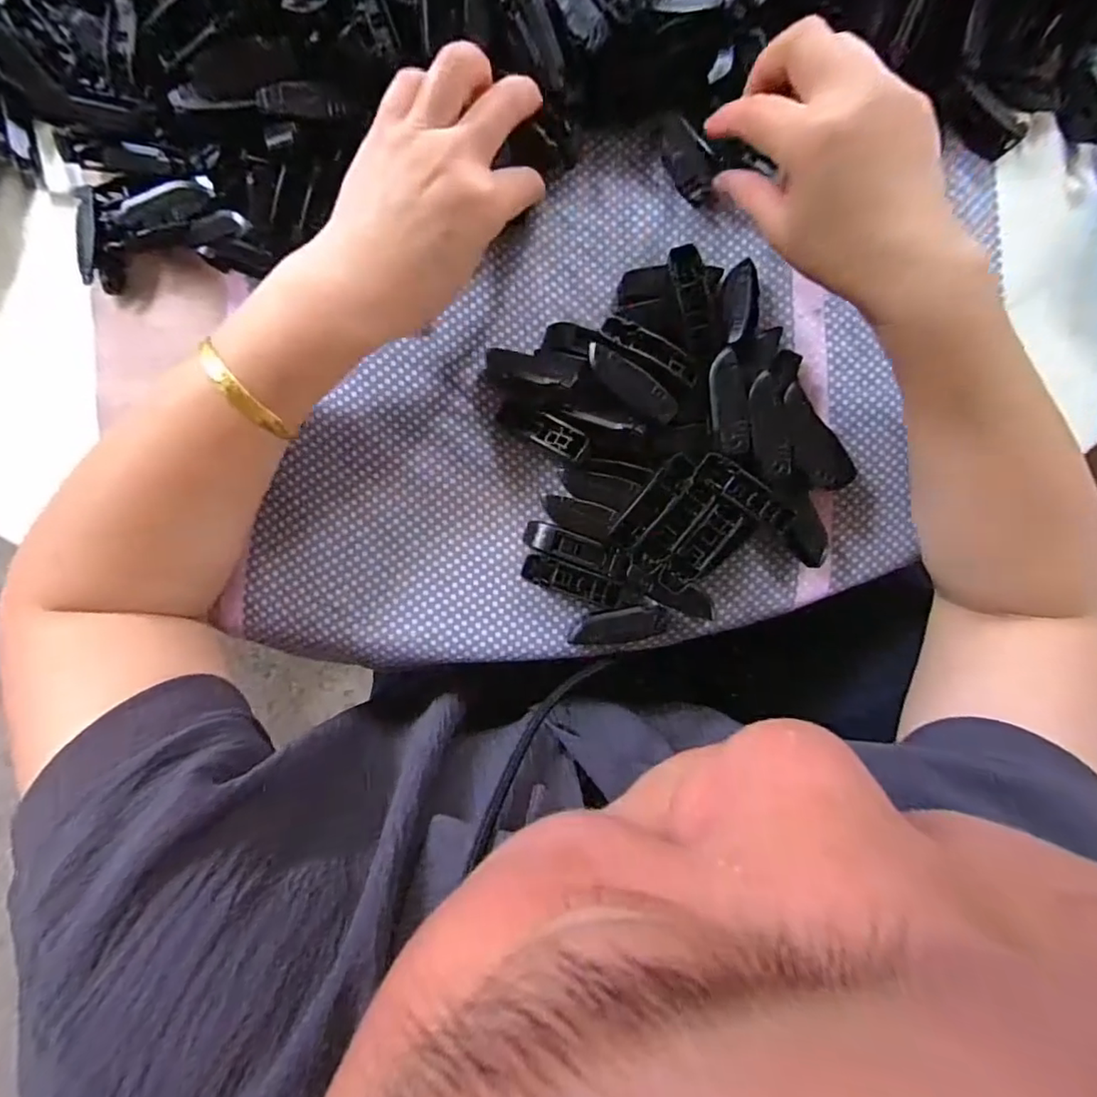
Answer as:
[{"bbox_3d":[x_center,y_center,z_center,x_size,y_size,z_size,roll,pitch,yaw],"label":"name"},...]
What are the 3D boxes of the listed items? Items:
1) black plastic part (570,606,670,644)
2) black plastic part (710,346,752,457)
[{"bbox_3d":[0.040,0.044,0.318,0.055,0.010,0.021,-5,92,-1],"label":"black plastic part"},{"bbox_3d":[0.094,-0.075,0.290,0.018,0.004,0.053,-4,92,-1],"label":"black plastic part"}]

